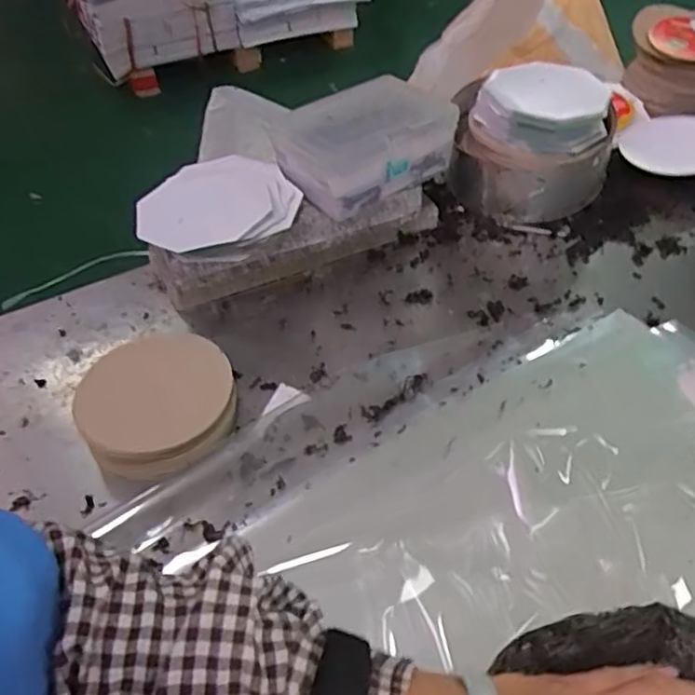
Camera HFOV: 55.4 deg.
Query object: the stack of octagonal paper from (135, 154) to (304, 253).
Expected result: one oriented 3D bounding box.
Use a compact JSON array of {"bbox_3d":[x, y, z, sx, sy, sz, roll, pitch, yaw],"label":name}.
[{"bbox_3d":[-0.143,-0.157,0.702,0.166,0.022,0.154,-27,53,-22],"label":"stack of octagonal paper"}]

